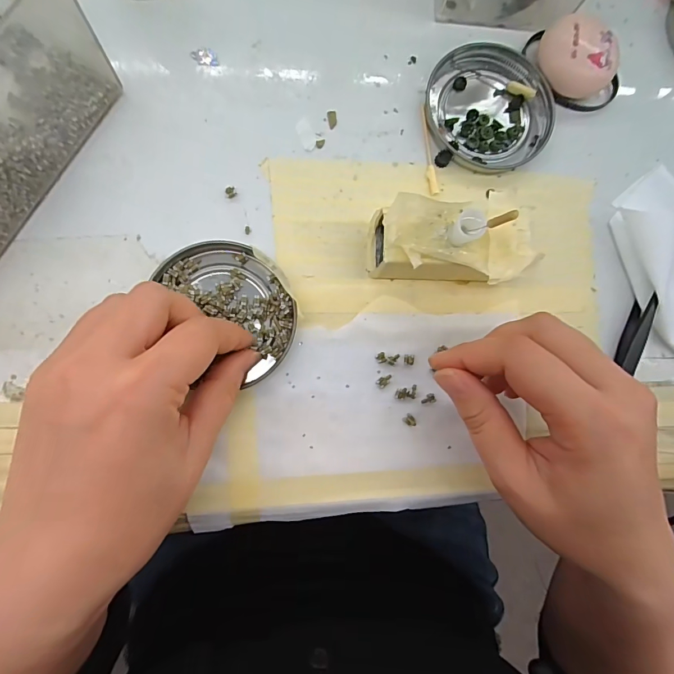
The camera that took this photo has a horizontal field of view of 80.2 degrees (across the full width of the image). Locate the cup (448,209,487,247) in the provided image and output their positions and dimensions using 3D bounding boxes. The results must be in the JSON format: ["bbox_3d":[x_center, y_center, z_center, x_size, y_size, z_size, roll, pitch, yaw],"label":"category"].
[{"bbox_3d":[0.064,-0.053,0.196,0.014,0.017,0.013,1,83,-7],"label":"cup"}]

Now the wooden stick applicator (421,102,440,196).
[{"bbox_3d":[0.055,-0.114,0.242,0.006,0.004,0.057,-8,85,-7],"label":"wooden stick applicator"}]

